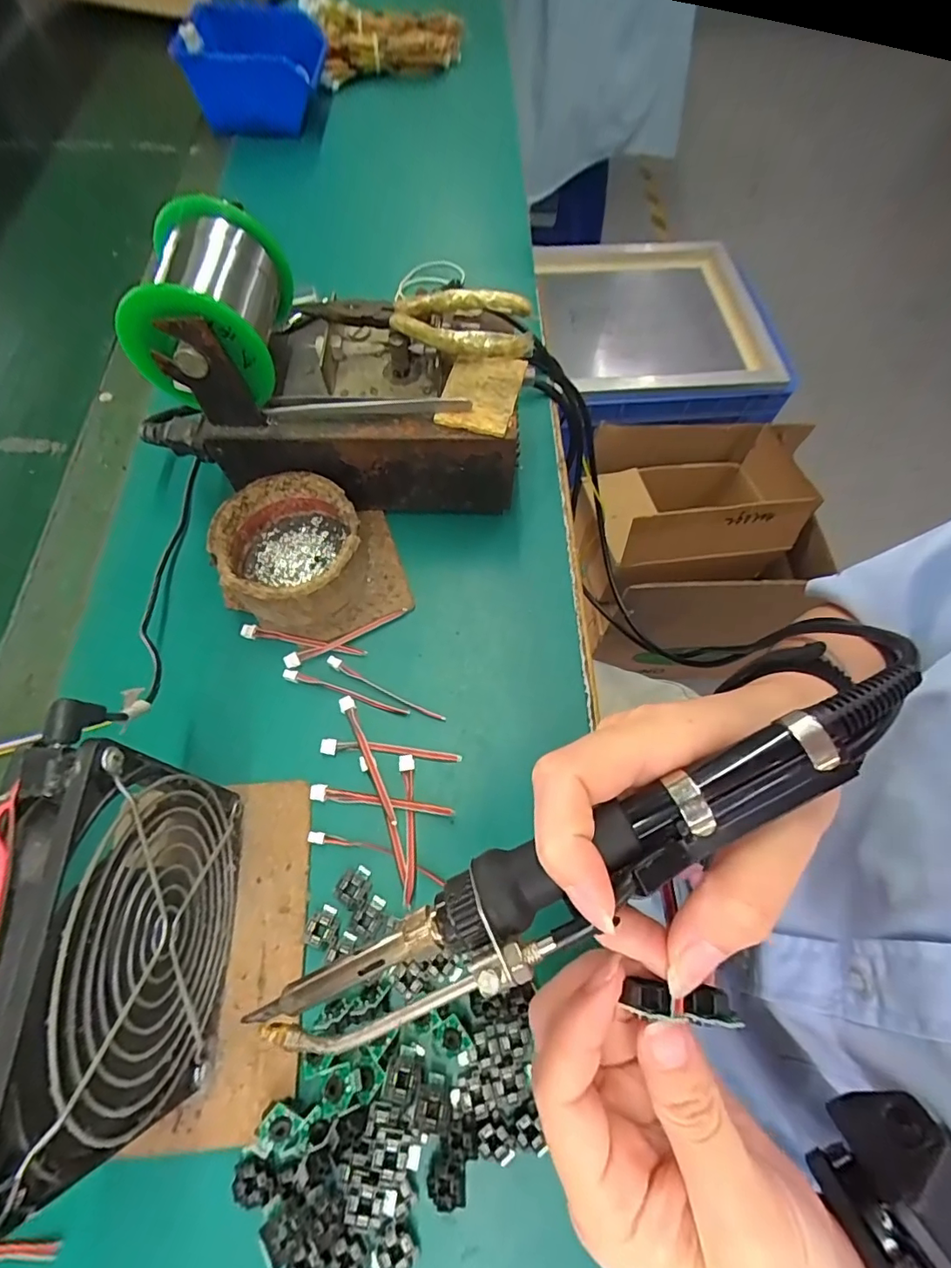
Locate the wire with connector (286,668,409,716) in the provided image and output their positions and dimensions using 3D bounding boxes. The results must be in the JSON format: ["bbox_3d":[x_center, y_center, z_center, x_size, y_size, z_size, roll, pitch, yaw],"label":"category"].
[{"bbox_3d":[-0.074,0.033,0.294,0.075,0.005,0.005,17,66,5],"label":"wire with connector"}]

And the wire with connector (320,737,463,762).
[{"bbox_3d":[-0.046,0.065,0.282,0.075,0.007,0.009,6,65,1],"label":"wire with connector"}]

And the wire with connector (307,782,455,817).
[{"bbox_3d":[-0.050,0.087,0.270,0.076,0.004,0.008,8,65,1],"label":"wire with connector"}]

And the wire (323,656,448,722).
[{"bbox_3d":[-0.052,0.031,0.295,0.076,0.005,0.006,26,67,9],"label":"wire"}]

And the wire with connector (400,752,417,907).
[{"bbox_3d":[-0.034,0.099,0.265,0.007,0.005,0.071,-4,66,-4],"label":"wire with connector"}]

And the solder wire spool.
[{"bbox_3d":[-0.136,-0.171,0.267,0.069,0.055,0.088,3,65,-1],"label":"solder wire spool"}]

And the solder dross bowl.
[{"bbox_3d":[-0.109,-0.052,0.311,0.081,0.039,0.080,1,65,-2],"label":"solder dross bowl"}]

